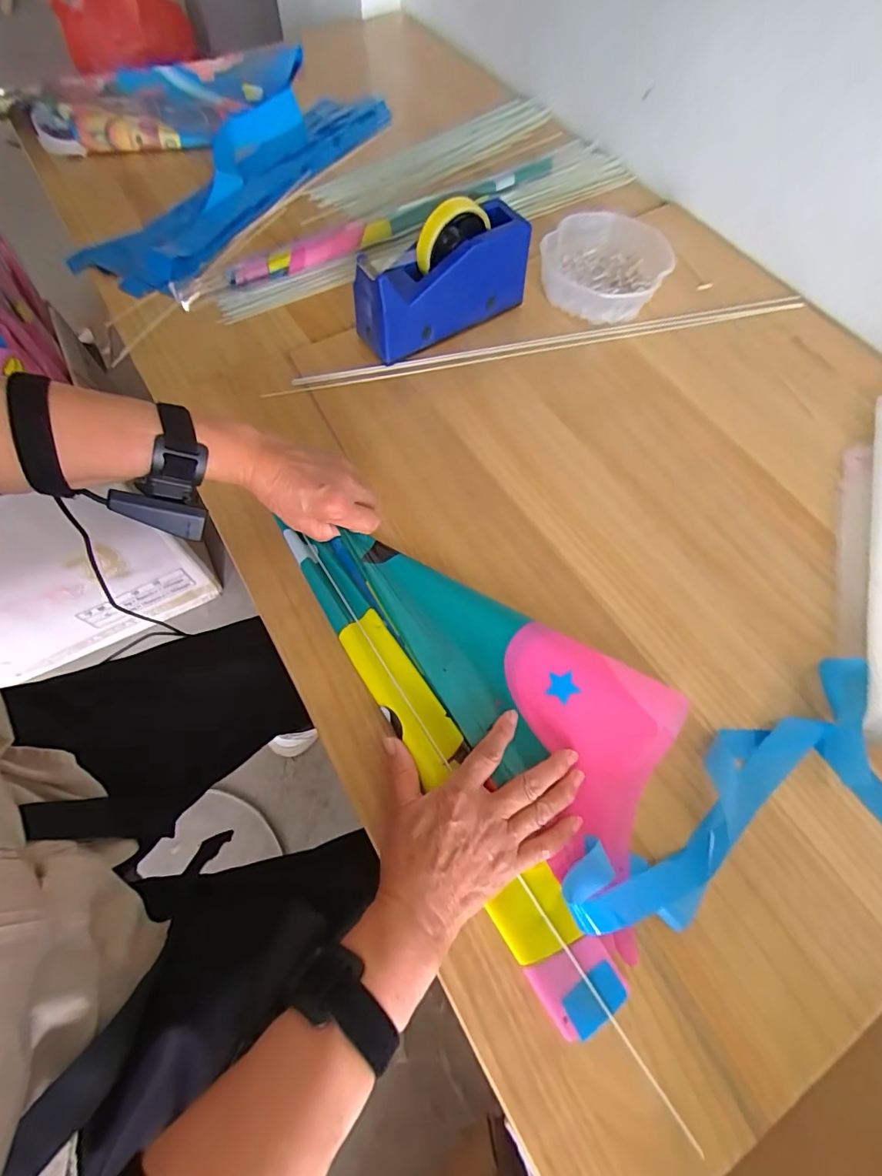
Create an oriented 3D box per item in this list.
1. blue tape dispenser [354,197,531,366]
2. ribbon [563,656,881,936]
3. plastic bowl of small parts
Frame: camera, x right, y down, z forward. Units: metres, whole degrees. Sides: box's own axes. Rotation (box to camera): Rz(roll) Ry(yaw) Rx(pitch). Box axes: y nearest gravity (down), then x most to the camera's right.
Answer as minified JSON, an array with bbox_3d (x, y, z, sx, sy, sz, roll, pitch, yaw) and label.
[{"bbox_3d":[0.003,-0.346,0.549,0.198,0.118,0.064,-28,69,-14],"label":"blue tape dispenser"},{"bbox_3d":[0.306,0.287,0.289,0.304,0.073,0.424,-24,66,-14],"label":"ribbon"},{"bbox_3d":[0.201,-0.400,0.613,0.148,0.048,0.140,1,64,-2],"label":"plastic bowl of small parts"}]

